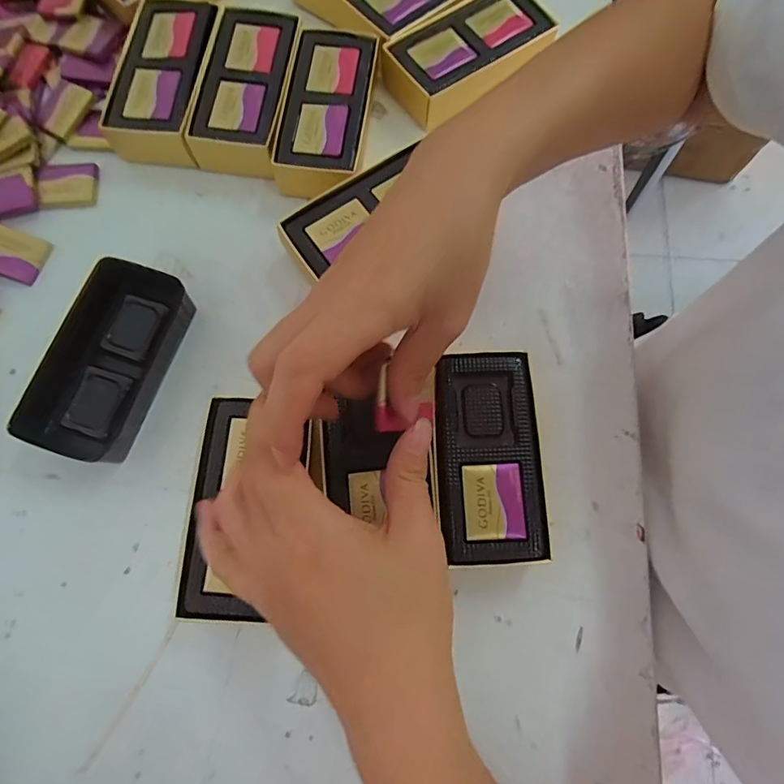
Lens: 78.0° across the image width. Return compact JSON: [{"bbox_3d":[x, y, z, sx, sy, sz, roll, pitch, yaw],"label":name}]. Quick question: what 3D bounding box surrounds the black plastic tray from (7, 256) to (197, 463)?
[{"bbox_3d":[-0.169,-0.020,0.291,0.058,0.024,0.118,20,76,3],"label":"black plastic tray"}]

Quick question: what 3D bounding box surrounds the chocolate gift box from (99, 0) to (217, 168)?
[{"bbox_3d":[-0.159,-0.215,0.339,0.056,0.030,0.120,5,76,-1],"label":"chocolate gift box"}]

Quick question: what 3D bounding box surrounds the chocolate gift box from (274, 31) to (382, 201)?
[{"bbox_3d":[-0.044,-0.188,0.333,0.057,0.029,0.123,9,76,0],"label":"chocolate gift box"}]

